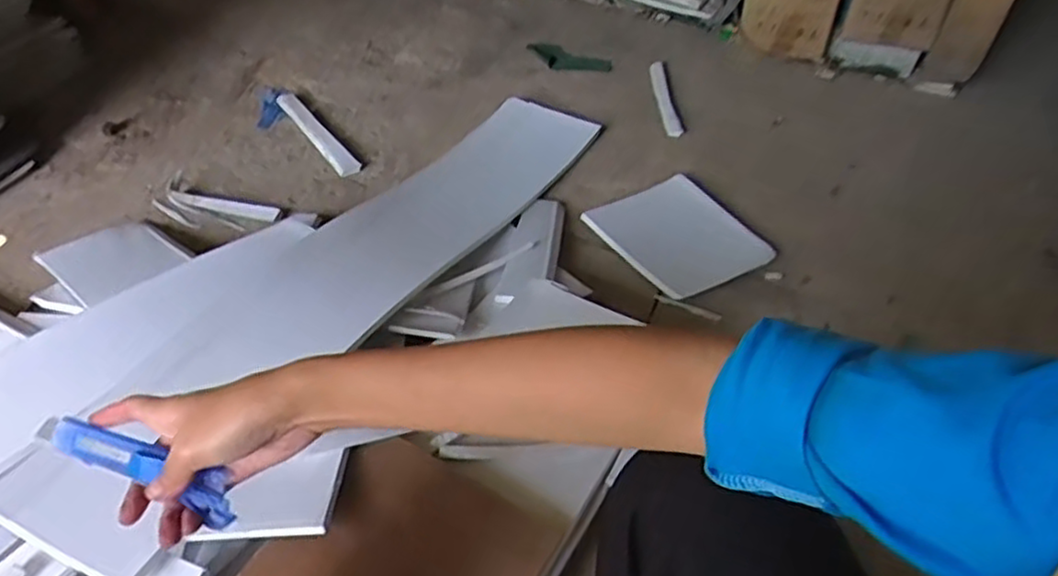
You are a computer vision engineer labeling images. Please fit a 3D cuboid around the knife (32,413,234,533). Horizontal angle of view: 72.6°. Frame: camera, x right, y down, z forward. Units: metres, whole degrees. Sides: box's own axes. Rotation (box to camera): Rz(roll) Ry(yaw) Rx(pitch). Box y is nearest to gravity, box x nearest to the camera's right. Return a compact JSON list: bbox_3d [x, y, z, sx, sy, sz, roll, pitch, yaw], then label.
[{"bbox_3d":[-0.234,0.103,0.427,0.142,0.022,0.020,18,46,15],"label":"knife"}]

